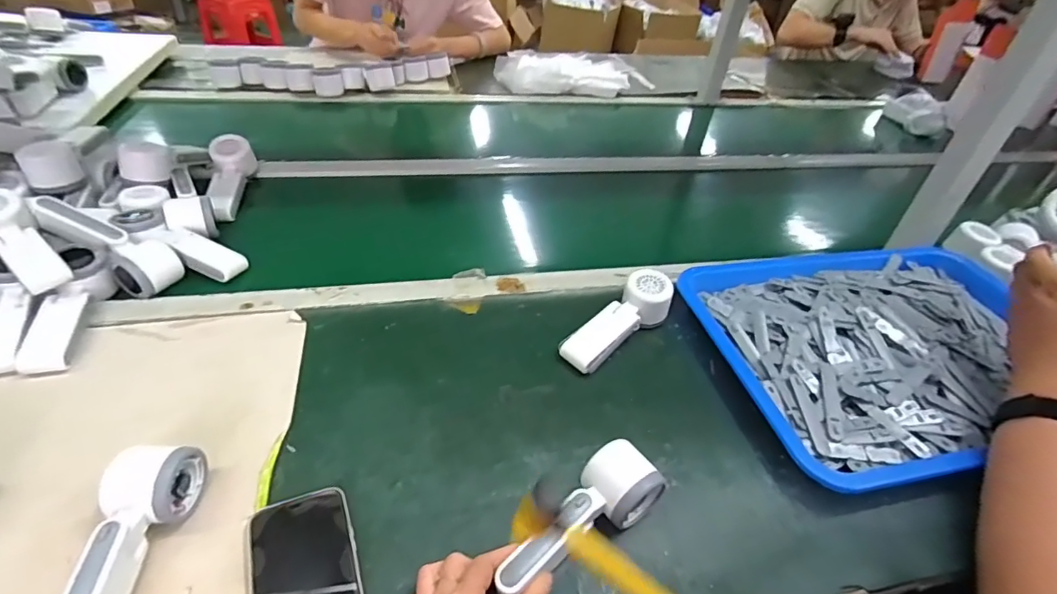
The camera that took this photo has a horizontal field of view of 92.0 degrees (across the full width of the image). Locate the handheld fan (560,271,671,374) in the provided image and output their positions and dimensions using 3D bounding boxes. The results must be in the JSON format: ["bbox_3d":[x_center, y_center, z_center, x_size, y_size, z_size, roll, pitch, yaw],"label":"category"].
[{"bbox_3d":[0.108,0.028,0.610,0.057,0.055,0.157,35,50,28],"label":"handheld fan"}]

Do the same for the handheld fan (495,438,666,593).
[{"bbox_3d":[0.040,0.184,0.422,0.160,0.045,0.054,-26,51,-30],"label":"handheld fan"}]

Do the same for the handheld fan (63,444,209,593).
[{"bbox_3d":[-0.299,0.192,0.376,0.053,0.050,0.163,-1,43,-7],"label":"handheld fan"}]

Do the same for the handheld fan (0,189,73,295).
[{"bbox_3d":[-0.565,-0.065,0.562,0.163,0.047,0.057,30,45,26],"label":"handheld fan"}]

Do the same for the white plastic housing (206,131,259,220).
[{"bbox_3d":[-0.463,-0.179,0.790,0.053,0.056,0.168,-5,57,-12],"label":"white plastic housing"}]

